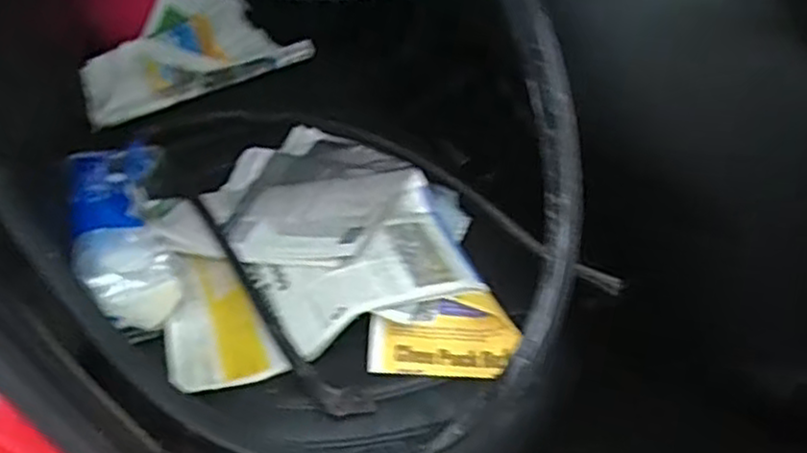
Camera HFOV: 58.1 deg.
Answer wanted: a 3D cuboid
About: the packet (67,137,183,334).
[{"bbox_3d":[-0.258,-0.007,0.670,0.086,0.067,0.206,-7,54,-19],"label":"packet"}]

